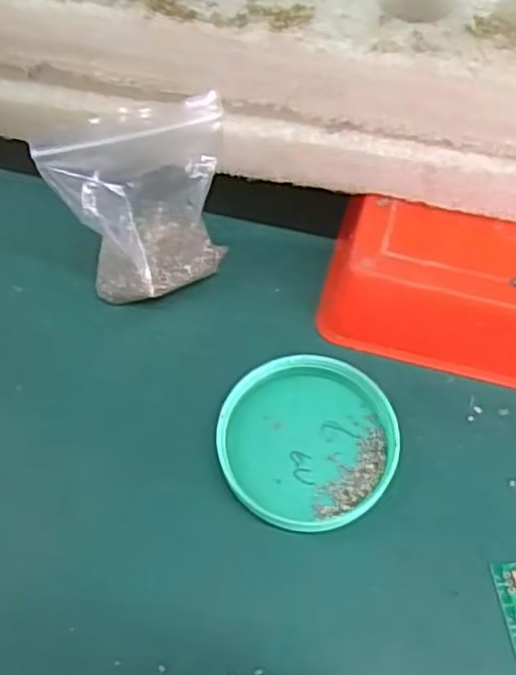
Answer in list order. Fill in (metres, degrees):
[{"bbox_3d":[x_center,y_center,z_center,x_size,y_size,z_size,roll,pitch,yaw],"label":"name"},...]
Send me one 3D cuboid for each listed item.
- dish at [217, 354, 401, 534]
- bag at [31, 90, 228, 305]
[{"bbox_3d":[0.019,0.039,0.262,0.065,0.013,0.064,0,61,1],"label":"dish"},{"bbox_3d":[-0.044,-0.050,0.275,0.064,0.086,0.030,-11,61,-5],"label":"bag"}]

